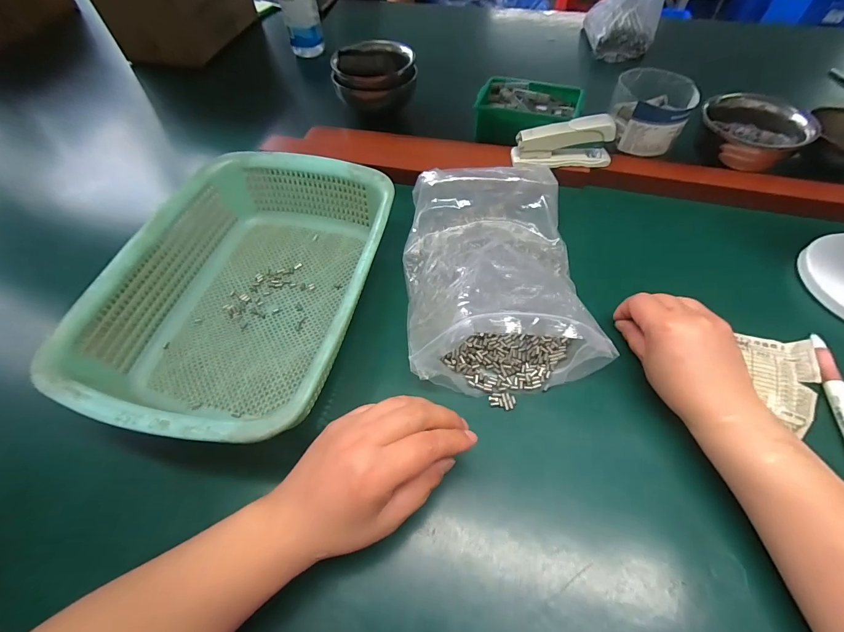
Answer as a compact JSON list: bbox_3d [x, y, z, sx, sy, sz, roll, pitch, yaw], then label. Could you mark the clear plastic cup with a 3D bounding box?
[{"bbox_3d":[0.303,-0.274,0.497,0.099,0.063,0.110,22,59,16],"label":"clear plastic cup"}]

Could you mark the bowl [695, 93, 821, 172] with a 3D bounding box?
[{"bbox_3d":[0.421,-0.239,0.480,0.110,0.054,0.110,-1,56,1],"label":"bowl"}]

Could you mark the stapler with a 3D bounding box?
[{"bbox_3d":[0.180,-0.220,0.469,0.120,0.055,0.028,-2,56,0],"label":"stapler"}]

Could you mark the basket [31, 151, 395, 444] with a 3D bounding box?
[{"bbox_3d":[-0.156,-0.025,0.352,0.217,0.083,0.292,10,56,8],"label":"basket"}]

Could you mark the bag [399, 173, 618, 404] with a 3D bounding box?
[{"bbox_3d":[0.072,-0.046,0.368,0.171,0.071,0.228,-2,56,0],"label":"bag"}]

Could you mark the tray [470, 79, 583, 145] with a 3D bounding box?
[{"bbox_3d":[0.156,-0.298,0.551,0.147,0.052,0.102,17,58,13],"label":"tray"}]

